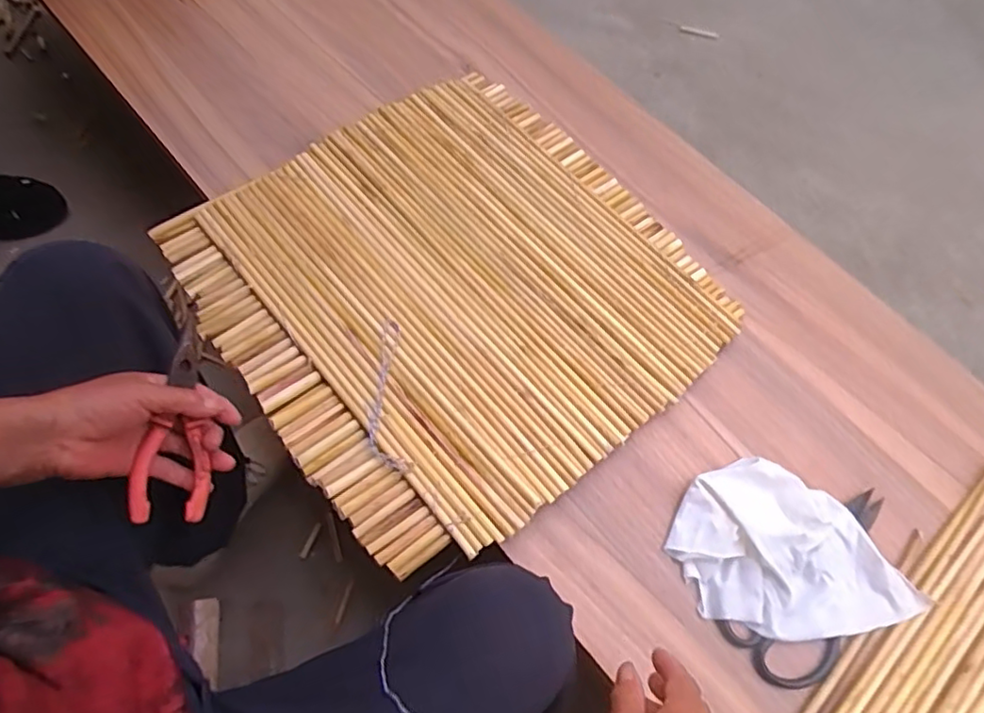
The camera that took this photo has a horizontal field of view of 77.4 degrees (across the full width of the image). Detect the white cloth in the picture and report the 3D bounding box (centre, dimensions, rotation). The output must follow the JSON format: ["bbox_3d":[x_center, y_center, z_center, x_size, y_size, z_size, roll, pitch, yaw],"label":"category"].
[{"bbox_3d":[0.268,0.178,0.543,0.211,0.025,0.140,20,65,4],"label":"white cloth"}]

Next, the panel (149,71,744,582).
[{"bbox_3d":[-0.036,-0.078,0.633,0.447,0.016,0.460,-36,72,-19],"label":"panel"}]

